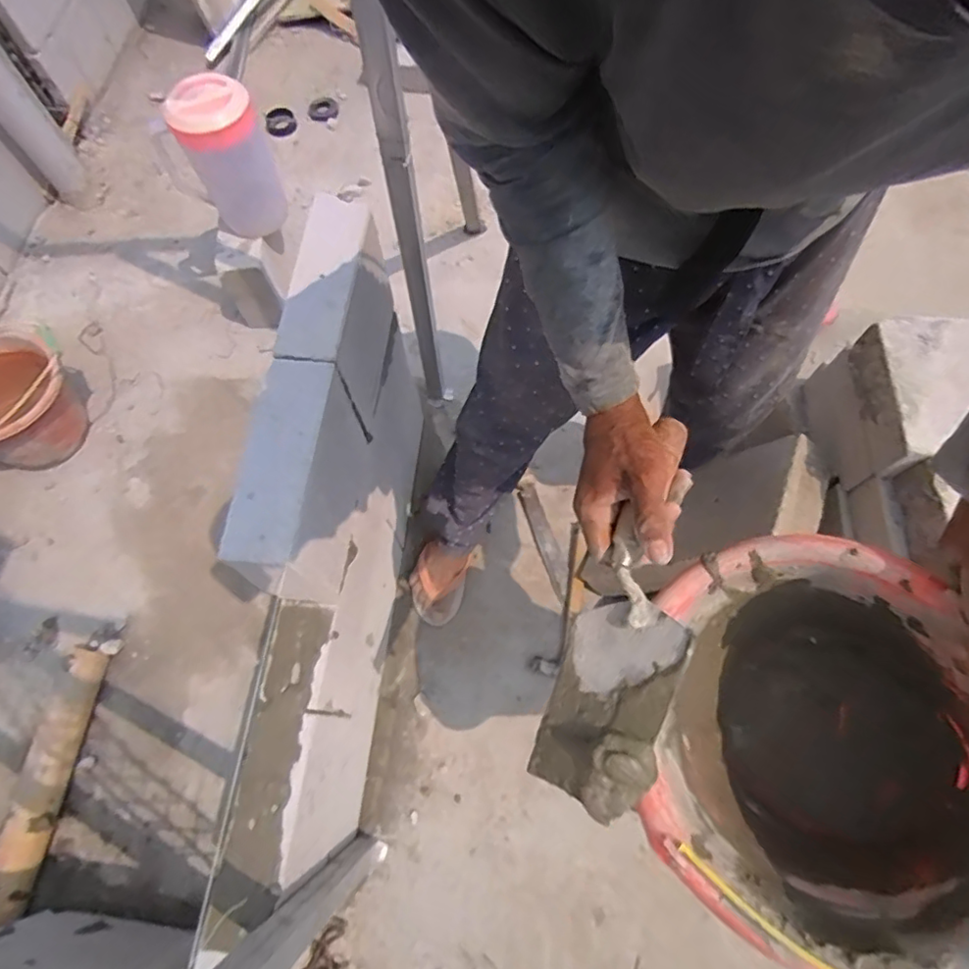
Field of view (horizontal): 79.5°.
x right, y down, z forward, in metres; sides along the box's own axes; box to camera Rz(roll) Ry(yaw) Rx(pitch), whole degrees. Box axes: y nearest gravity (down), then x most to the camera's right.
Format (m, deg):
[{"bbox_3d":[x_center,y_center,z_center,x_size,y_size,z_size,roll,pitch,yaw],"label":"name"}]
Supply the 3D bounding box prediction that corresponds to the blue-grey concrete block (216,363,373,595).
[{"bbox_3d":[-0.214,0.004,0.701,0.080,0.194,0.233,4,67,4],"label":"blue-grey concrete block"}]

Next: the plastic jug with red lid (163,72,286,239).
[{"bbox_3d":[-0.509,-0.658,1.189,0.164,0.283,0.166,-23,68,-8],"label":"plastic jug with red lid"}]

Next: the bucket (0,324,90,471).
[{"bbox_3d":[-0.993,-0.164,1.247,0.275,0.218,0.294,27,71,12],"label":"bucket"}]

